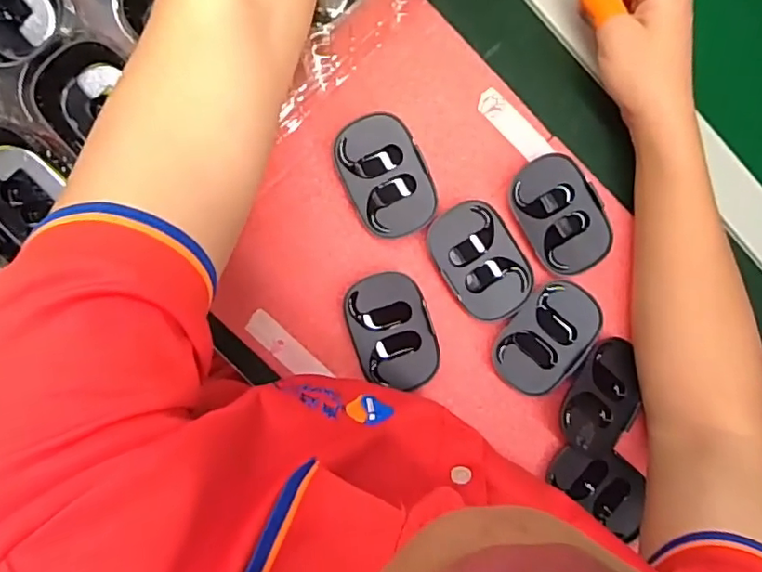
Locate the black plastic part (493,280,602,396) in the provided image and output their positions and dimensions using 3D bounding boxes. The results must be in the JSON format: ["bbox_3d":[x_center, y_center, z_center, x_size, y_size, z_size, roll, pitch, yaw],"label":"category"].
[{"bbox_3d":[0.125,0.039,0.434,0.058,0.016,0.087,38,90,-5],"label":"black plastic part"}]

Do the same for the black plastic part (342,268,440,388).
[{"bbox_3d":[0.008,0.033,0.427,0.057,0.016,0.087,-17,94,-3],"label":"black plastic part"}]

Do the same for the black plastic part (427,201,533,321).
[{"bbox_3d":[0.074,-0.019,0.427,0.056,0.016,0.090,-32,94,-2],"label":"black plastic part"}]

